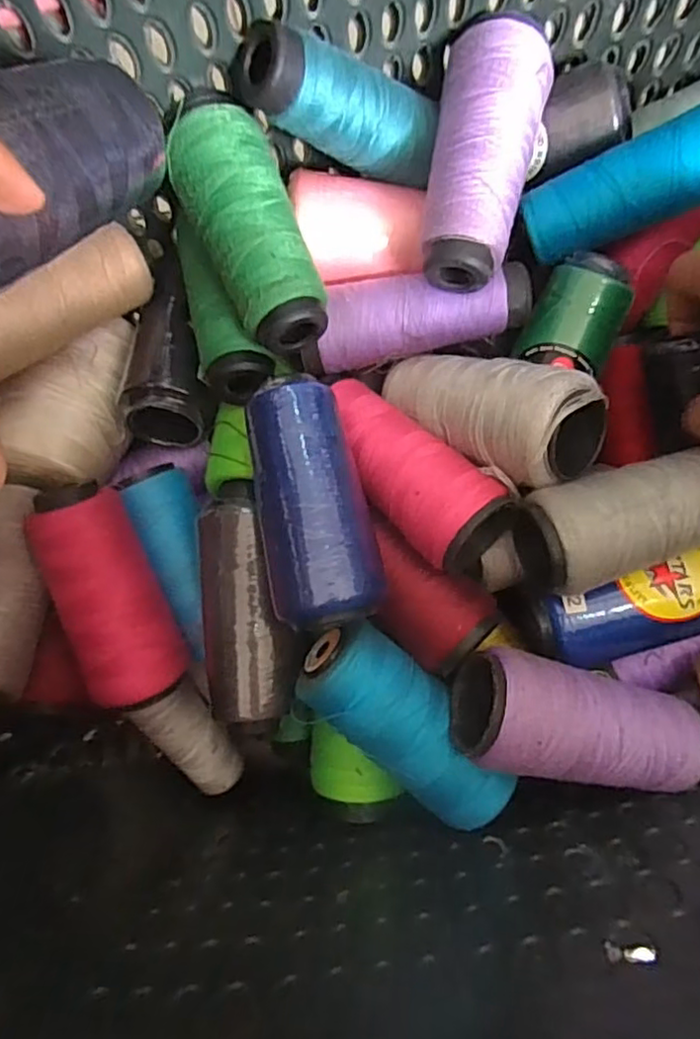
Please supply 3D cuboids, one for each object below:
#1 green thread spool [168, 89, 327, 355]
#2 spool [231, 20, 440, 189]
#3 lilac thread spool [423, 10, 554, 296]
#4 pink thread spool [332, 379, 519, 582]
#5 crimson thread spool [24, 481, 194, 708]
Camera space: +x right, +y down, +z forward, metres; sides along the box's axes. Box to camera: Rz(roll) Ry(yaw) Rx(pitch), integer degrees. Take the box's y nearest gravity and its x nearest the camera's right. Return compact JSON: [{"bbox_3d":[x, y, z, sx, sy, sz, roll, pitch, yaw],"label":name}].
[{"bbox_3d":[-0.048,-0.136,0.300,0.044,0.045,0.121,-21,85,1],"label":"green thread spool"},{"bbox_3d":[-0.002,-0.190,0.297,0.100,0.035,0.031,4,84,-37],"label":"spool"},{"bbox_3d":[0.060,-0.169,0.302,0.048,0.039,0.119,14,86,3],"label":"lilac thread spool"},{"bbox_3d":[0.029,-0.024,0.315,0.047,0.050,0.109,-39,73,-1],"label":"pink thread spool"},{"bbox_3d":[-0.118,0.038,0.315,0.041,0.034,0.111,-20,101,1],"label":"crimson thread spool"}]

